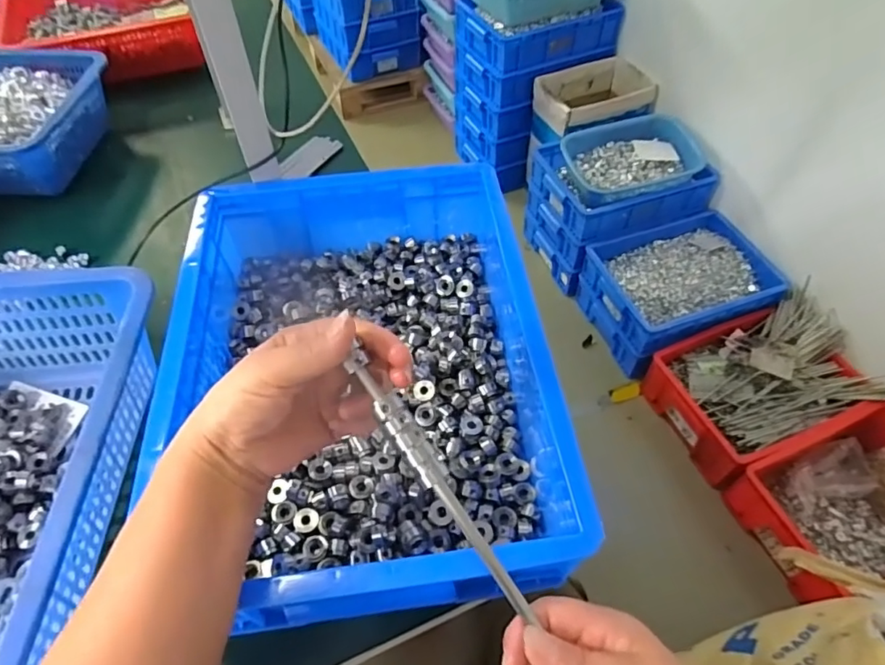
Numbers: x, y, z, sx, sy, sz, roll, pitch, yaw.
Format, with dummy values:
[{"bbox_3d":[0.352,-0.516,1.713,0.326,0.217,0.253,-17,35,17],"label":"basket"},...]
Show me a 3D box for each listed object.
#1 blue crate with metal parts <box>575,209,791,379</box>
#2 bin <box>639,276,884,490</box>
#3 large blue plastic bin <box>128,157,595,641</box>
[{"bbox_3d":[0.639,-0.121,1.507,0.463,0.172,0.347,-17,55,-12],"label":"blue crate with metal parts"},{"bbox_3d":[0.769,0.126,1.332,0.482,0.198,0.328,-17,55,-13],"label":"bin"},{"bbox_3d":[-0.072,0.018,0.493,0.299,0.098,0.402,-6,53,-4],"label":"large blue plastic bin"}]

